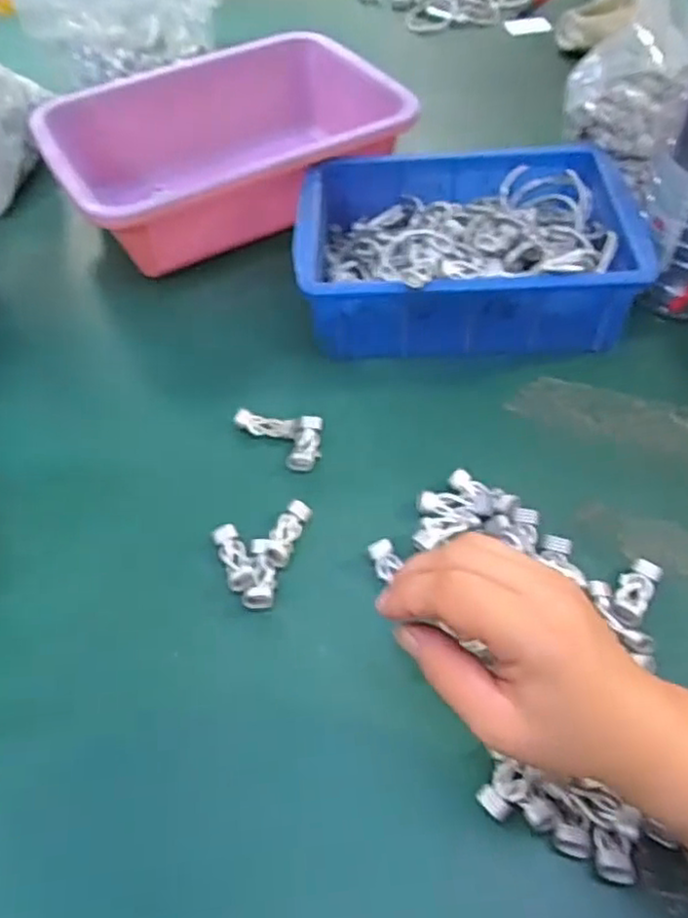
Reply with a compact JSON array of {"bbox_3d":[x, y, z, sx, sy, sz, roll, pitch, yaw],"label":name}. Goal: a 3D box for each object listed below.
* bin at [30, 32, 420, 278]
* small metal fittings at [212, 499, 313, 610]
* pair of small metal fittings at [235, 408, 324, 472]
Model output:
[{"bbox_3d":[-0.111,-0.284,0.635,0.291,0.093,0.205,-28,55,-19],"label":"bin"},{"bbox_3d":[-0.043,0.058,0.410,0.059,0.013,0.059,-16,52,-10],"label":"small metal fittings"},{"bbox_3d":[-0.038,-0.019,0.474,0.041,0.009,0.068,-37,59,-24],"label":"pair of small metal fittings"}]

